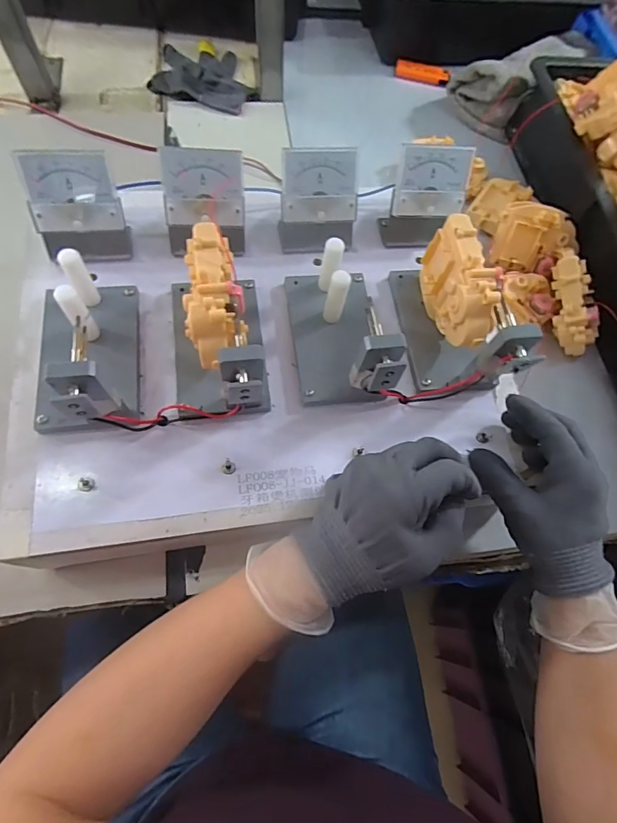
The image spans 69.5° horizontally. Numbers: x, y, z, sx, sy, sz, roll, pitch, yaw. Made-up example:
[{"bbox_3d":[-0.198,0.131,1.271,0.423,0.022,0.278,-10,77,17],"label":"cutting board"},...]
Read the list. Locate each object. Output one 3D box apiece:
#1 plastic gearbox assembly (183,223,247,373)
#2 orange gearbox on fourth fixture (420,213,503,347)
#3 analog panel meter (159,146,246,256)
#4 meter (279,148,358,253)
[{"bbox_3d":[-0.062,-0.080,0.299,0.037,0.029,0.093,-4,68,-7],"label":"plastic gearbox assembly"},{"bbox_3d":[0.116,-0.092,0.351,0.033,0.073,0.098,-1,68,-5],"label":"orange gearbox on fourth fixture"},{"bbox_3d":[-0.083,-0.168,0.363,0.063,0.067,0.042,-2,68,-6],"label":"analog panel meter"},{"bbox_3d":[0.009,-0.178,0.383,0.064,0.074,0.043,-2,68,-6],"label":"meter"}]

